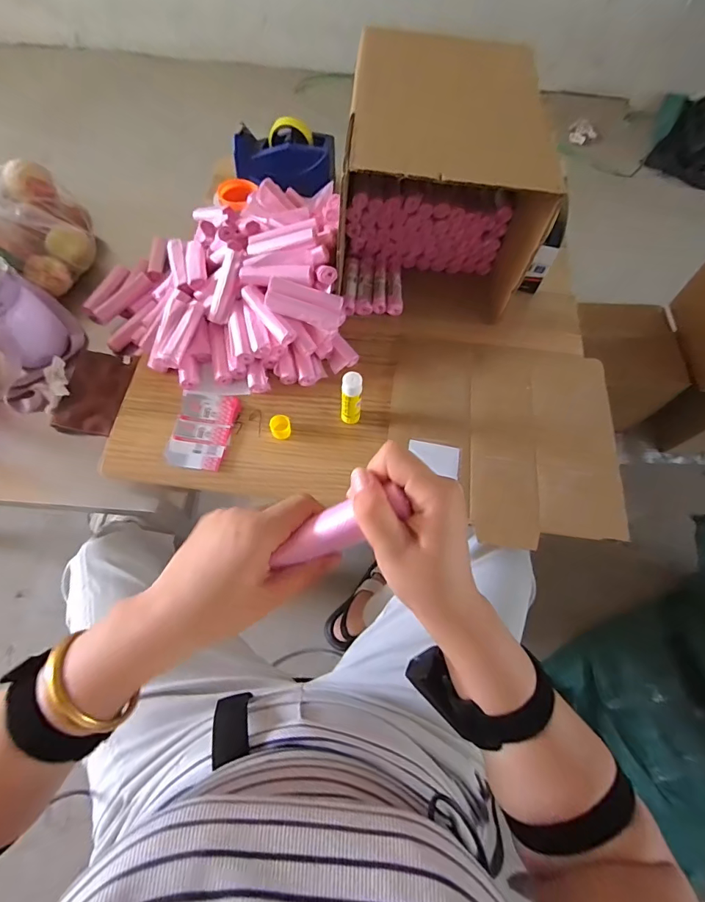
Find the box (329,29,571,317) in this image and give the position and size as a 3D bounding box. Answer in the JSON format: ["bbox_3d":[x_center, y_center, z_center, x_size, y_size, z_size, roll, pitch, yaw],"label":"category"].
[{"bbox_3d":[0.136,-0.435,0.747,0.289,0.293,0.335,4,65,0],"label":"box"}]

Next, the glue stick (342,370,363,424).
[{"bbox_3d":[-0.002,-0.075,0.650,0.030,0.107,0.030,8,65,1],"label":"glue stick"}]

